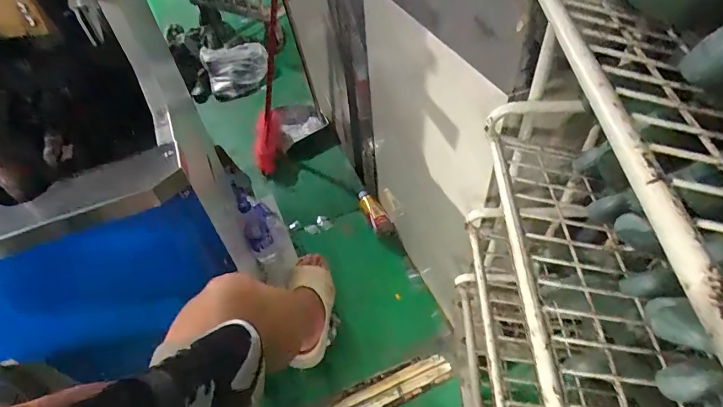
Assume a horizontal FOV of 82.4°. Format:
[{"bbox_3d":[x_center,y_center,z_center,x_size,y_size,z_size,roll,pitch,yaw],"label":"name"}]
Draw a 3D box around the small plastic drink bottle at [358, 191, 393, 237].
[{"bbox_3d":[0.040,0.033,1.399,0.065,0.052,0.186,-28,71,-18],"label":"small plastic drink bottle"}]

